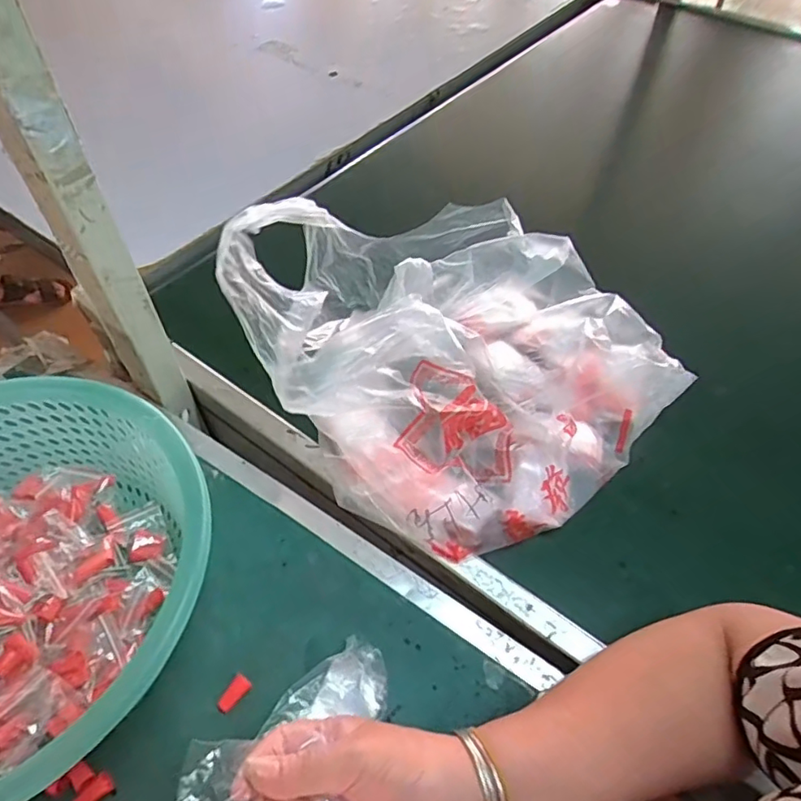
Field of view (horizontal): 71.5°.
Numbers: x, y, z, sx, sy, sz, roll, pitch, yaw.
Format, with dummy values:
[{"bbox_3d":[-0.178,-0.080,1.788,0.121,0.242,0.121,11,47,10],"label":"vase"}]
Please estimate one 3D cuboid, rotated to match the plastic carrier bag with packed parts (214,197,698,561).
[{"bbox_3d":[0.065,-0.050,0.489,0.340,0.140,0.305,-36,63,-25],"label":"plastic carrier bag with packed parts"}]

